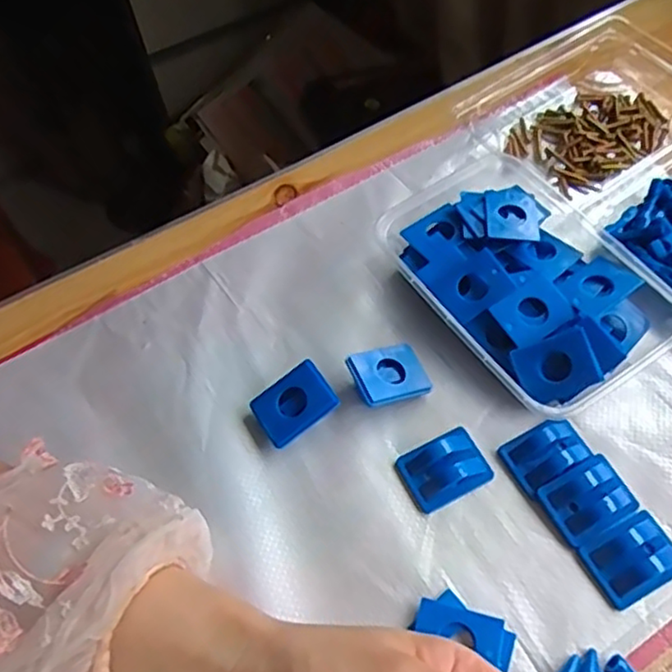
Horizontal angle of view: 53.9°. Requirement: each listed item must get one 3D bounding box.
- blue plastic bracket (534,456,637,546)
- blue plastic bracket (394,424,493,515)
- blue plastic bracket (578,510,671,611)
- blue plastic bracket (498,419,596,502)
[{"bbox_3d":[0.132,0.085,0.346,0.044,0.013,0.034,-27,61,-12],"label":"blue plastic bracket"},{"bbox_3d":[0.059,0.071,0.358,0.045,0.012,0.034,-26,61,-11],"label":"blue plastic bracket"},{"bbox_3d":[0.150,0.111,0.330,0.044,0.014,0.033,-27,61,-12],"label":"blue plastic bracket"},{"bbox_3d":[0.115,0.063,0.360,0.042,0.012,0.031,-26,61,-11],"label":"blue plastic bracket"}]

